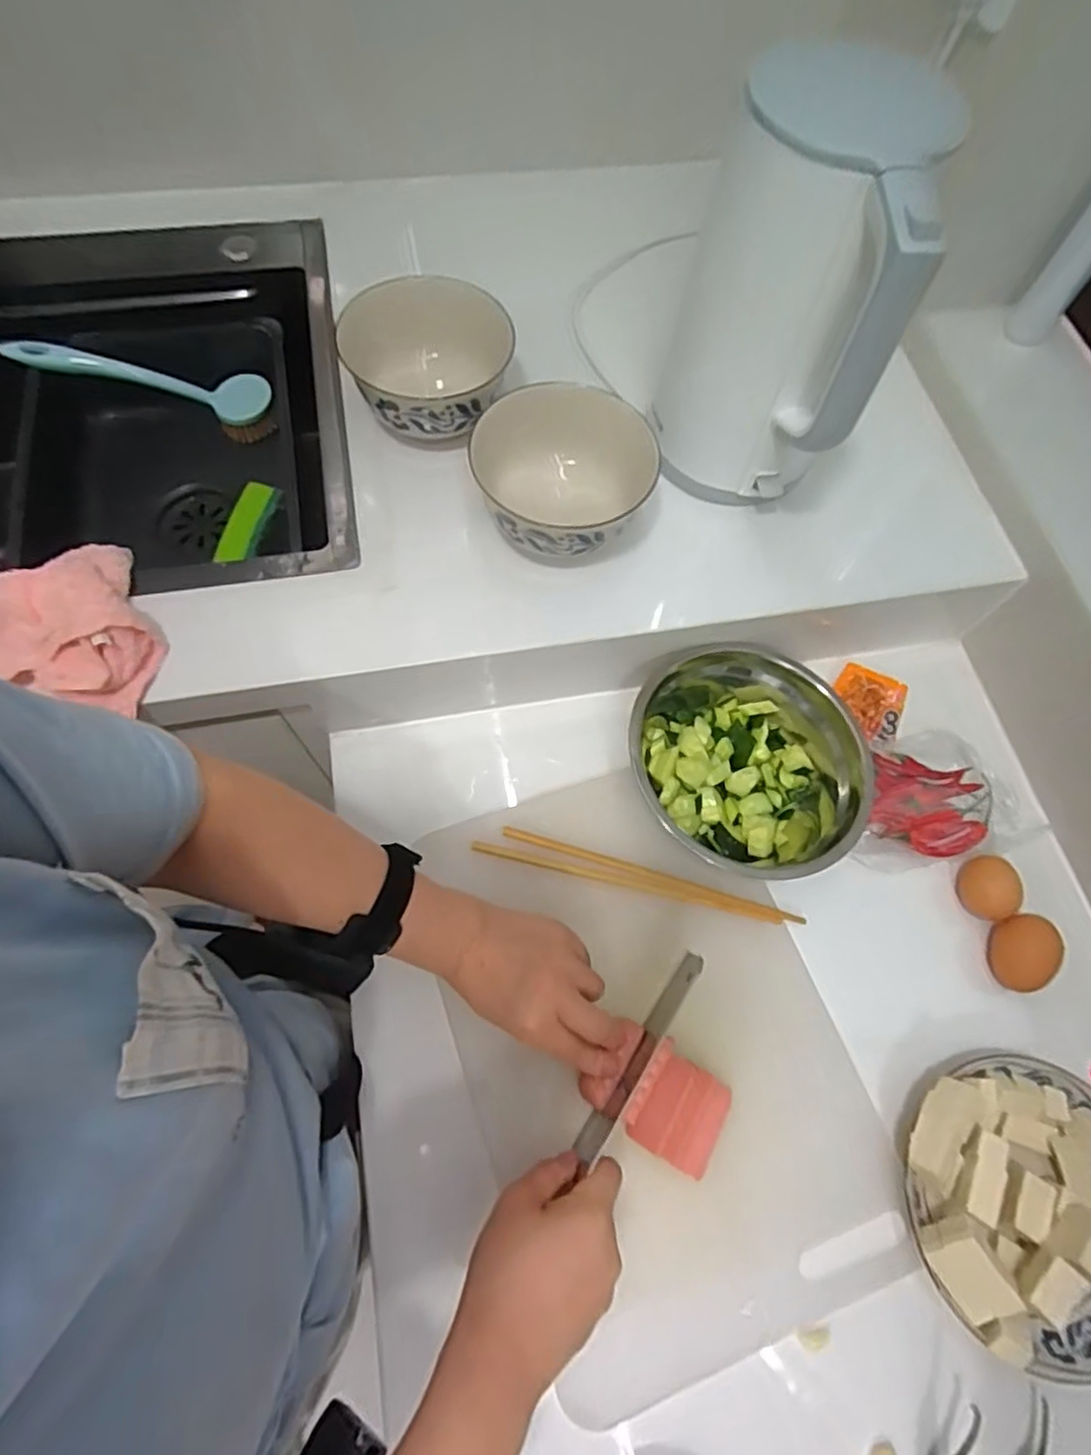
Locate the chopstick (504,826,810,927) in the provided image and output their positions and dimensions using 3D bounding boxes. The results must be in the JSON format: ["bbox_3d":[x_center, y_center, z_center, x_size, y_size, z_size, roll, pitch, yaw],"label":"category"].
[{"bbox_3d":[0.084,0.118,0.550,0.240,0.007,0.010,16,67,4],"label":"chopstick"}]

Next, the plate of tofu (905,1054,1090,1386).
[{"bbox_3d":[0.329,0.318,0.455,0.172,0.062,0.172,1,66,-3],"label":"plate of tofu"}]

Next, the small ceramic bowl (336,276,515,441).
[{"bbox_3d":[-0.094,-0.297,0.567,0.130,0.076,0.121,1,66,-3],"label":"small ceramic bowl"}]

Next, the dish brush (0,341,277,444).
[{"bbox_3d":[-0.405,-0.353,0.704,0.235,0.061,0.042,4,64,-28],"label":"dish brush"}]

